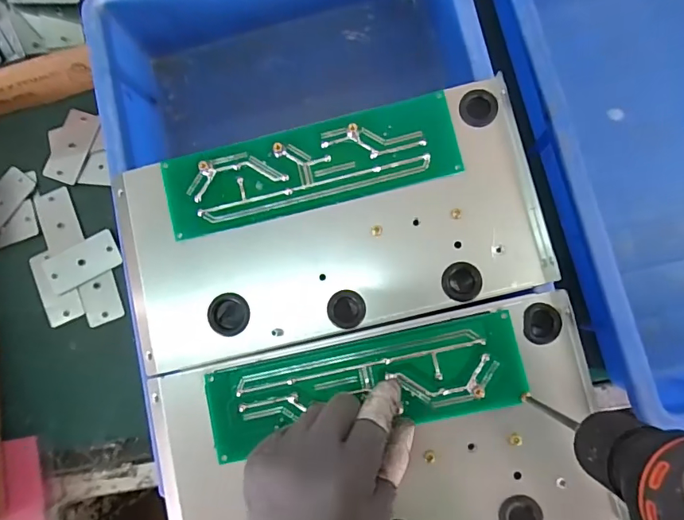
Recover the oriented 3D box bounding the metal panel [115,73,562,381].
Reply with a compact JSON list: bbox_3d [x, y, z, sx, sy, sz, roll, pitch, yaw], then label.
[{"bbox_3d":[-0.009,-0.023,0.318,0.278,0.009,0.142,-14,83,4],"label":"metal panel"}]

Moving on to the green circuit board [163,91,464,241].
[{"bbox_3d":[-0.022,-0.065,0.322,0.203,0.007,0.057,-14,83,4],"label":"green circuit board"}]

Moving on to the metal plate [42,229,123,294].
[{"bbox_3d":[-0.237,0.002,0.421,0.067,0.004,0.037,-30,80,-4],"label":"metal plate"}]

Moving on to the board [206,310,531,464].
[{"bbox_3d":[0.014,0.082,0.303,0.204,0.007,0.060,-11,84,3],"label":"board"}]

